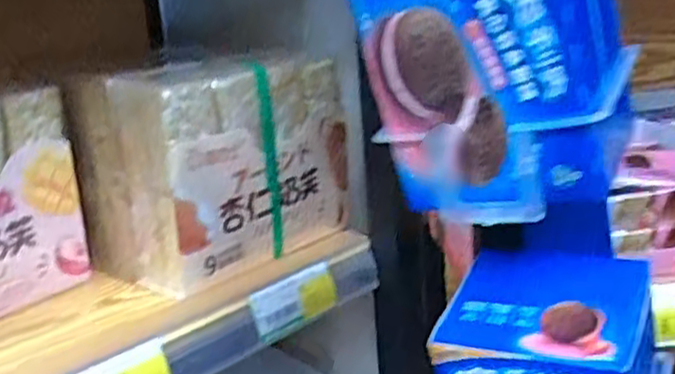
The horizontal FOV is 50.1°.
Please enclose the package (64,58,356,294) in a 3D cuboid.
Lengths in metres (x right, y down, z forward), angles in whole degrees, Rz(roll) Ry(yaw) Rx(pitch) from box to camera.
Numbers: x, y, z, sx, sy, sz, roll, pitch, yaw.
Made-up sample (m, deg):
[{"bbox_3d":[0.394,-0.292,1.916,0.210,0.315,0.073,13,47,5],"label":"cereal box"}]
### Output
[{"bbox_3d":[-0.086,-0.024,0.583,0.126,0.148,0.189,9,20,39],"label":"package"}]

